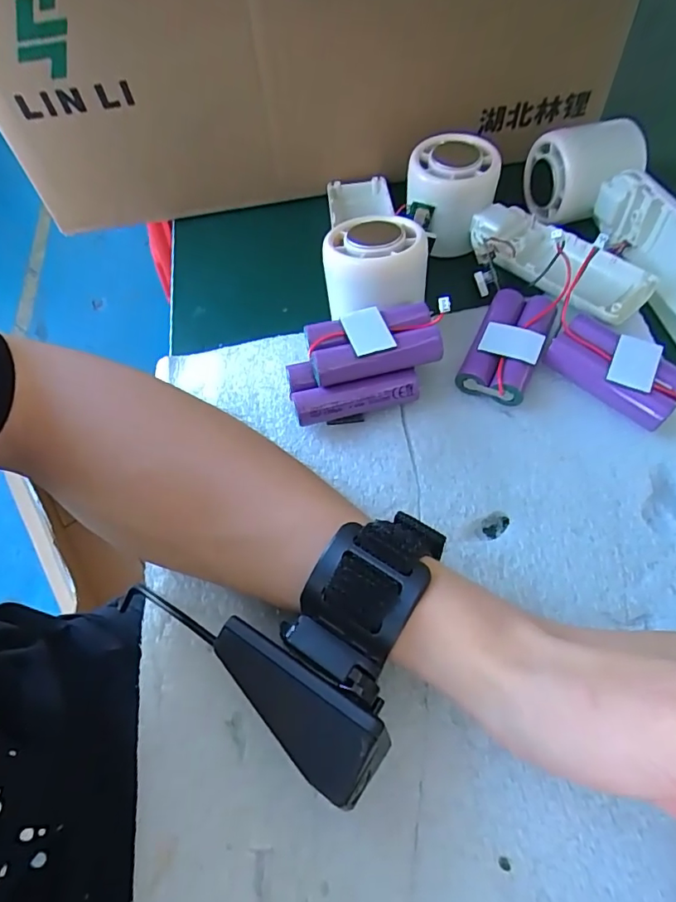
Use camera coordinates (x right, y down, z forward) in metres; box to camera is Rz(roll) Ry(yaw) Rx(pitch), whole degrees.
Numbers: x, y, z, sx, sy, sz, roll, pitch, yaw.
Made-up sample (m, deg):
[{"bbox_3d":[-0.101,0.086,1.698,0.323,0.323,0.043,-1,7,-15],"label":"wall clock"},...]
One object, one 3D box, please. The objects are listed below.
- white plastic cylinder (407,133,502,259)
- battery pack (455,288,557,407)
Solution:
[{"bbox_3d":[0.073,-0.166,0.335,0.055,0.054,0.053,10,61,9],"label":"white plastic cylinder"},{"bbox_3d":[0.094,-0.059,0.280,0.033,0.024,0.068,21,63,15],"label":"battery pack"}]

